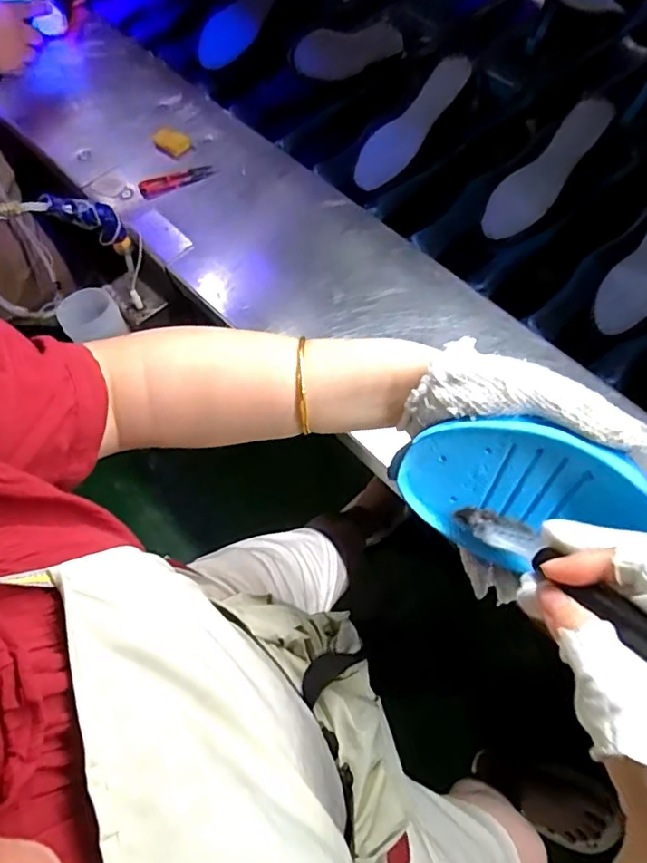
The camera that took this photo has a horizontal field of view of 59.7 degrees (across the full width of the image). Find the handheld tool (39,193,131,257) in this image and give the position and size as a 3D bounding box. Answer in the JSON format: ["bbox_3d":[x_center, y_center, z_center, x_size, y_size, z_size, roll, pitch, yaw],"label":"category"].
[{"bbox_3d":[-0.263,-0.245,0.662,0.031,0.144,0.041,33,95,11],"label":"handheld tool"}]

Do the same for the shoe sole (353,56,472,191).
[{"bbox_3d":[0.121,-0.435,0.797,0.068,0.026,0.217,44,97,15],"label":"shoe sole"}]

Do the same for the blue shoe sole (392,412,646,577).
[{"bbox_3d":[0.153,0.058,0.300,0.230,0.085,0.020,25,23,17],"label":"blue shoe sole"}]

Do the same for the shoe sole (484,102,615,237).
[{"bbox_3d":[0.295,-0.345,0.748,0.065,0.008,0.208,46,102,16],"label":"shoe sole"}]

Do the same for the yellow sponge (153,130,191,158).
[{"bbox_3d":[-0.212,-0.406,0.794,0.048,0.024,0.023,-6,66,-6],"label":"yellow sponge"}]

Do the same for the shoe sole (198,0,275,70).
[{"bbox_3d":[-0.123,-0.701,0.920,0.081,0.037,0.267,25,81,8],"label":"shoe sole"}]

